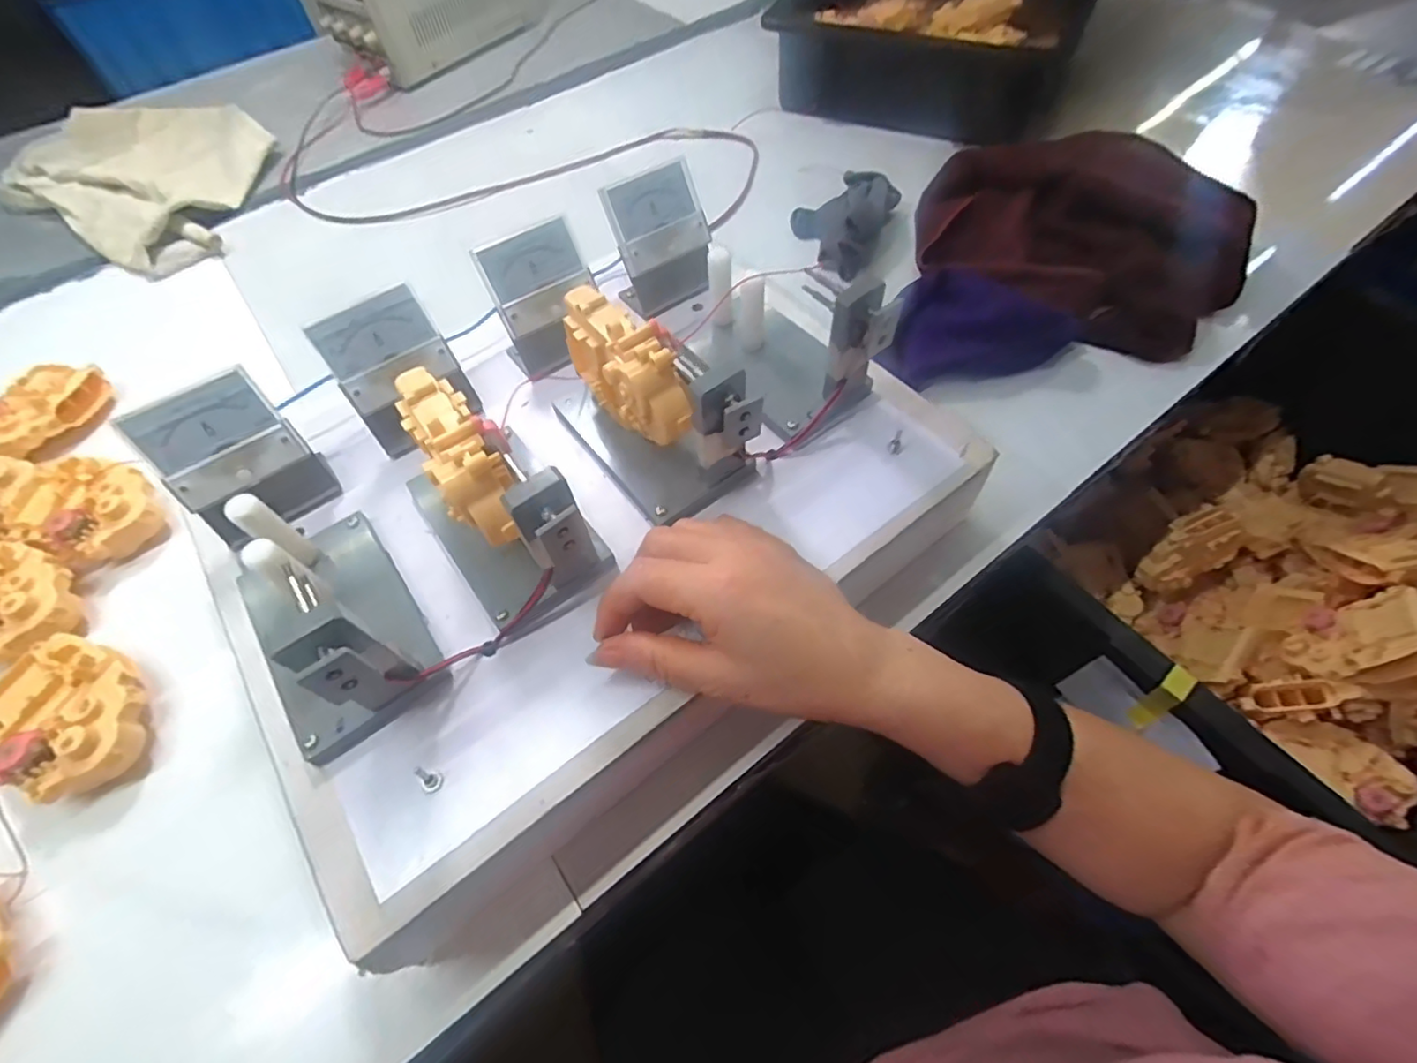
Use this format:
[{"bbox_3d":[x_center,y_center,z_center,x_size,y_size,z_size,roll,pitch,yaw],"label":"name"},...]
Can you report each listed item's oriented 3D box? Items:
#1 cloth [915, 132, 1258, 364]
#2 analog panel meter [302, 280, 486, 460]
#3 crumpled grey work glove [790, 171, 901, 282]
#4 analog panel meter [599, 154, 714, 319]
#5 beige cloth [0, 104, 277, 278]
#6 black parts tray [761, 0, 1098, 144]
[{"bbox_3d":[0.328,-0.276,0.538,0.265,0.064,0.213,29,64,19],"label":"cloth"},{"bbox_3d":[-0.184,-0.095,0.357,0.063,0.069,0.046,-32,62,-15],"label":"analog panel meter"},{"bbox_3d":[0.124,-0.300,0.570,0.092,0.040,0.123,19,62,14],"label":"crumpled grey work glove"},{"bbox_3d":[-0.031,-0.201,0.415,0.067,0.075,0.047,-31,62,-15],"label":"analog panel meter"},{"bbox_3d":[-0.667,-0.434,0.713,0.436,0.031,0.251,26,63,18],"label":"beige cloth"},{"bbox_3d":[0.247,-0.556,0.704,0.309,0.097,0.195,26,64,18],"label":"black parts tray"}]

